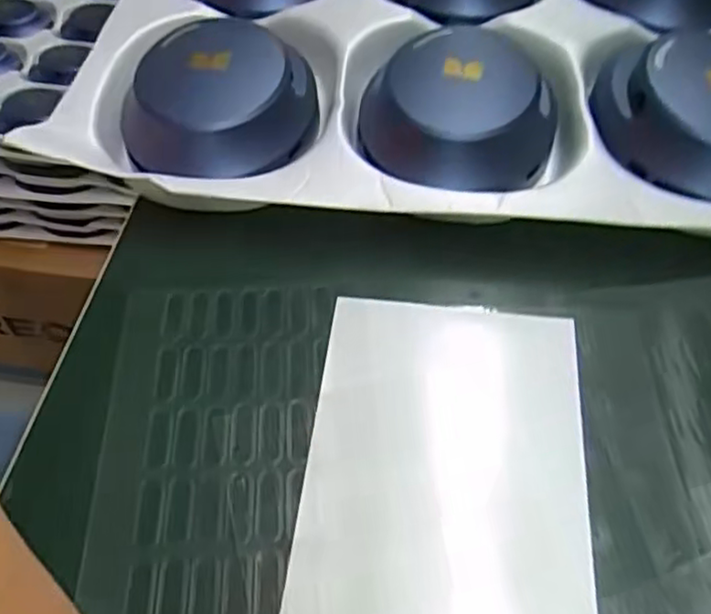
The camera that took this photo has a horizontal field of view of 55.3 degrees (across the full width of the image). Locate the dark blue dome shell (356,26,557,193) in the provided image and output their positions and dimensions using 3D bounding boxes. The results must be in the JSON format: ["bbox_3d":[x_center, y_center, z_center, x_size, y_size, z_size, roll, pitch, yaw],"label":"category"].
[{"bbox_3d":[0.038,-0.073,0.257,0.071,0.019,0.076,0,53,-1],"label":"dark blue dome shell"}]

